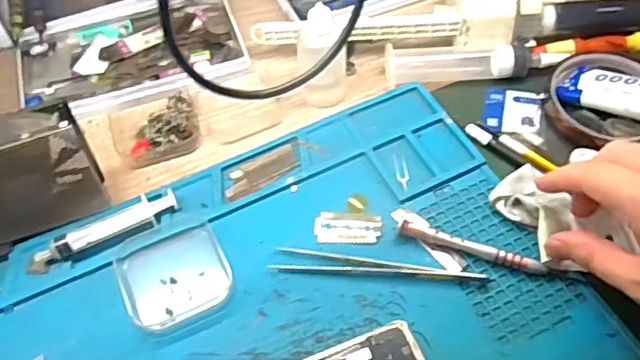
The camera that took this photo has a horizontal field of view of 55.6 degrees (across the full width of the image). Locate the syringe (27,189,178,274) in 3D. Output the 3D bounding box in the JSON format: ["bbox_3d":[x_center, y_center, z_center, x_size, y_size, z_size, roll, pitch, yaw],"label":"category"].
[{"bbox_3d":[-0.139,0.034,0.390,0.099,0.014,0.019,-25,57,-14],"label":"syringe"}]

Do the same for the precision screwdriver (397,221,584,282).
[{"bbox_3d":[0.105,0.045,0.377,0.112,0.009,0.010,15,57,13],"label":"precision screwdriver"}]

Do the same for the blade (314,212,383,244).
[{"bbox_3d":[0.018,0.030,0.396,0.043,0.004,0.023,2,55,3],"label":"blade"}]

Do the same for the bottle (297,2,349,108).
[{"bbox_3d":[0.003,-0.094,0.441,0.035,0.073,0.028,-1,55,1],"label":"bottle"}]

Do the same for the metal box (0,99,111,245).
[{"bbox_3d":[-0.182,-0.003,0.377,0.079,0.085,0.032,-21,57,-12],"label":"metal box"}]

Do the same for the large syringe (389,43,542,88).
[{"bbox_3d":[0.108,-0.091,0.465,0.114,0.021,0.030,-4,55,-1],"label":"large syringe"}]

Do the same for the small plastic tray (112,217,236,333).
[{"bbox_3d":[-0.091,0.056,0.377,0.063,0.012,0.066,-23,57,-13],"label":"small plastic tray"}]

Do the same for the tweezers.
[{"bbox_3d":[0.036,0.052,0.380,0.130,0.004,0.016,2,55,4],"label":"tweezers"}]

